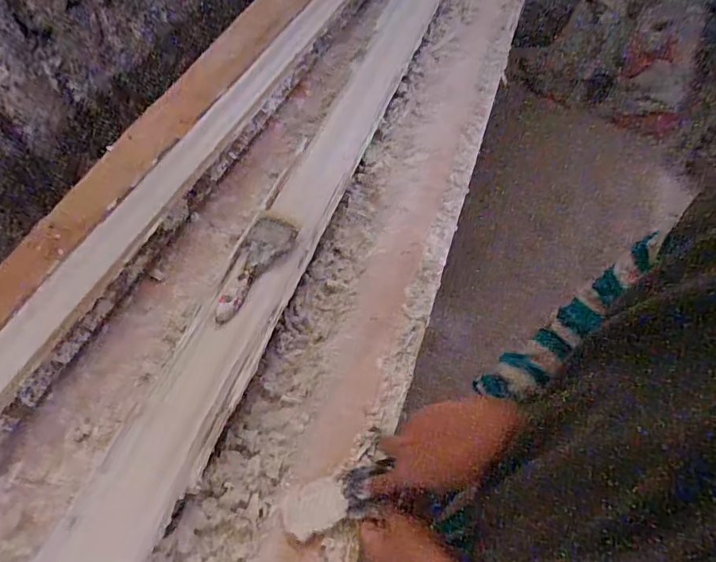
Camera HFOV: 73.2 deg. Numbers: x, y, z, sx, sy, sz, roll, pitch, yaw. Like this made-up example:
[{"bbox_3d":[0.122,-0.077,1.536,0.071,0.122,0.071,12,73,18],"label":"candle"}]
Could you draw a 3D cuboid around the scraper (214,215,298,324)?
[{"bbox_3d":[-0.129,-0.020,0.611,0.058,0.022,0.170,15,57,8],"label":"scraper"}]

